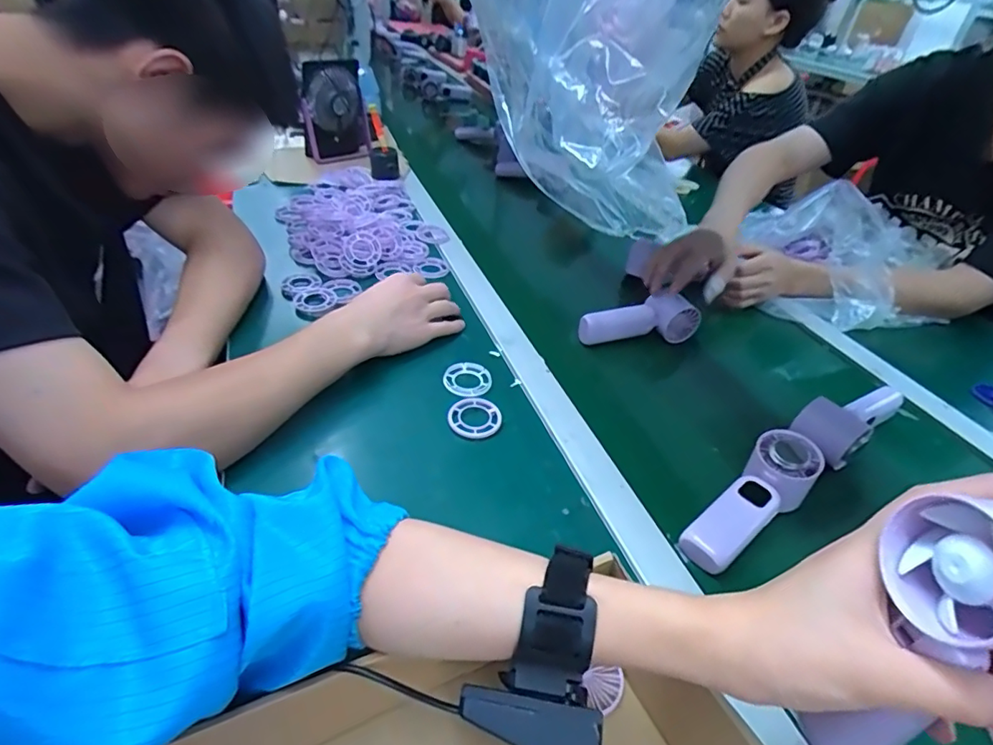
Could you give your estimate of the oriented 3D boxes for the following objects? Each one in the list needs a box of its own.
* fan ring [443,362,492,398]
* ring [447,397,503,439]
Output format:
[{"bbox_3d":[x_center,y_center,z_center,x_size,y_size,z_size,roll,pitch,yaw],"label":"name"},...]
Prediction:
[{"bbox_3d":[-0.032,0.006,0.594,0.053,0.005,0.056,4,38,-3],"label":"fan ring"},{"bbox_3d":[-0.022,0.045,0.547,0.053,0.011,0.052,4,38,-3],"label":"ring"}]

